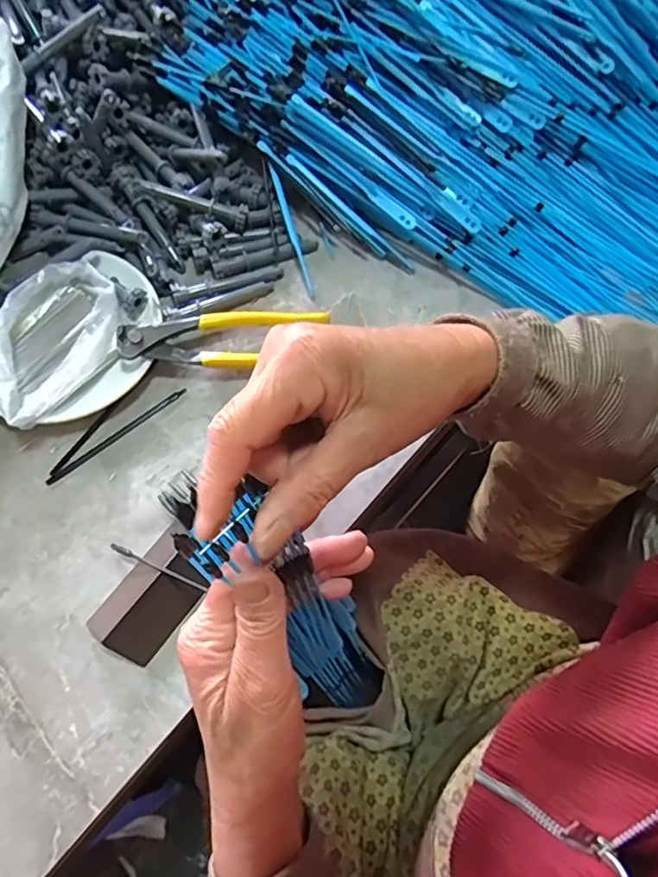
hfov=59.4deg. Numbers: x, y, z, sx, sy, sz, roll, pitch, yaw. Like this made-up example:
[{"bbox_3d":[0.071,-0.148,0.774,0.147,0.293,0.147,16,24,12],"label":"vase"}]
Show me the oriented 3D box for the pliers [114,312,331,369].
[{"bbox_3d":[-0.077,-0.077,0.451,0.165,0.022,0.060,-14,69,-22],"label":"pliers"}]

